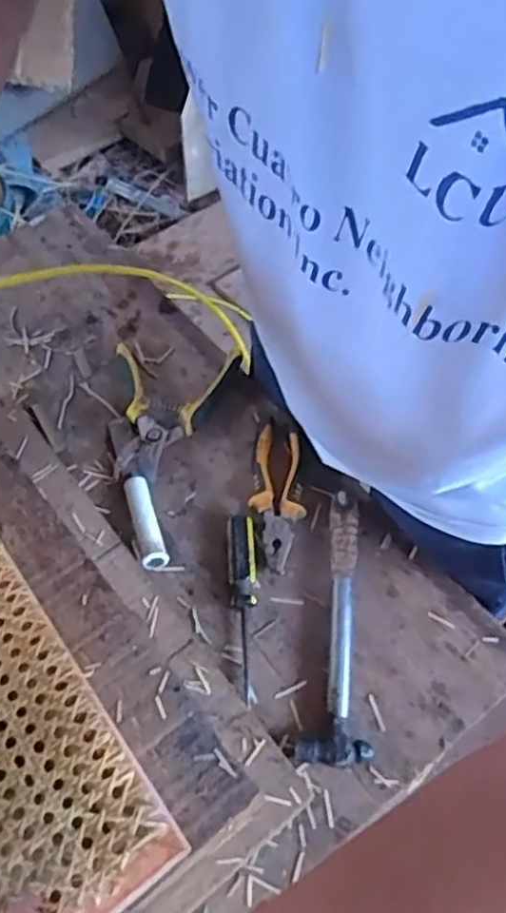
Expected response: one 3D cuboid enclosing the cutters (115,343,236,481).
[{"bbox_3d":[-0.093,-0.049,0.724,0.129,0.024,0.167,4,56,6],"label":"cutters"}]

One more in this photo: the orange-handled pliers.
[{"bbox_3d":[0.023,0.039,0.660,0.048,0.026,0.143,-3,56,1],"label":"orange-handled pliers"}]

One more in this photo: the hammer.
[{"bbox_3d":[0.072,0.139,0.594,0.053,0.032,0.229,4,56,5],"label":"hammer"}]

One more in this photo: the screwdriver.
[{"bbox_3d":[-0.008,0.127,0.608,0.025,0.021,0.163,-3,56,1],"label":"screwdriver"}]

